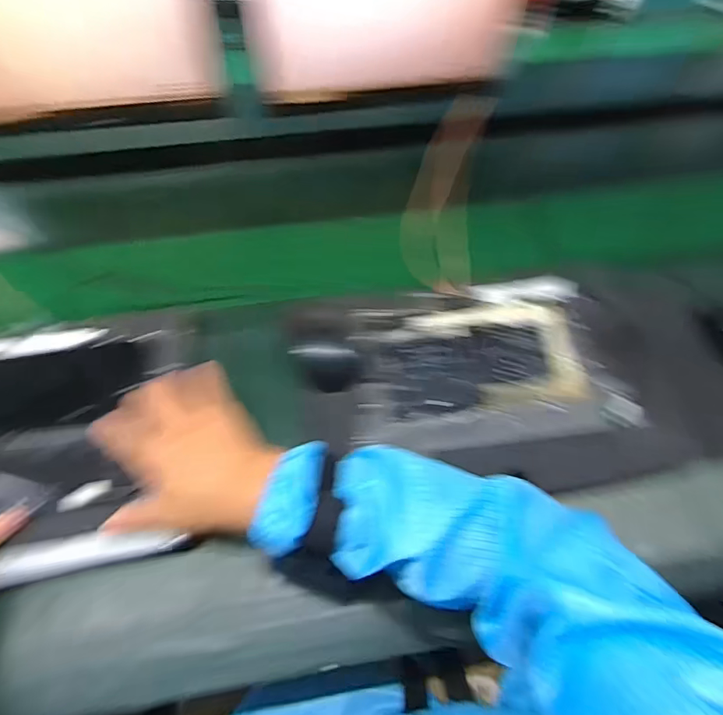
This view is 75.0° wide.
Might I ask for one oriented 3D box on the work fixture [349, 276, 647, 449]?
[{"bbox_3d":[0.140,0.000,0.536,0.294,0.034,0.204,-3,60,-4],"label":"work fixture"}]

